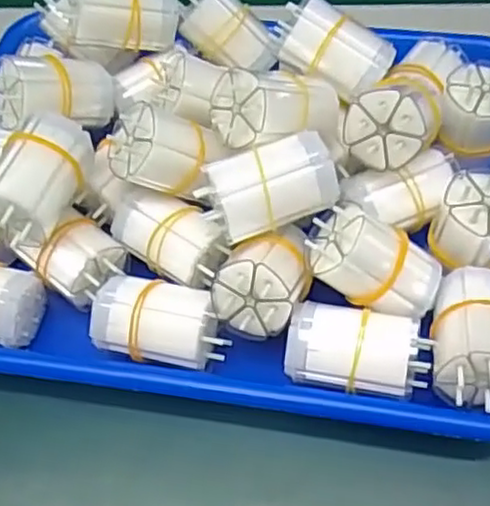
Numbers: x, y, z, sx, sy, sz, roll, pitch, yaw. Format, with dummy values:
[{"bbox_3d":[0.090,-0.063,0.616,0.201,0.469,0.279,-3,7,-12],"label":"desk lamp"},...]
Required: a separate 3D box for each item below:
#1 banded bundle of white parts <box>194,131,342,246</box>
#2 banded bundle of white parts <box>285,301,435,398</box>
[{"bbox_3d":[0.011,-0.028,0.320,0.061,0.038,0.032,-18,60,-7],"label":"banded bundle of white parts"},{"bbox_3d":[0.052,0.050,0.318,0.063,0.043,0.037,5,60,6],"label":"banded bundle of white parts"}]

